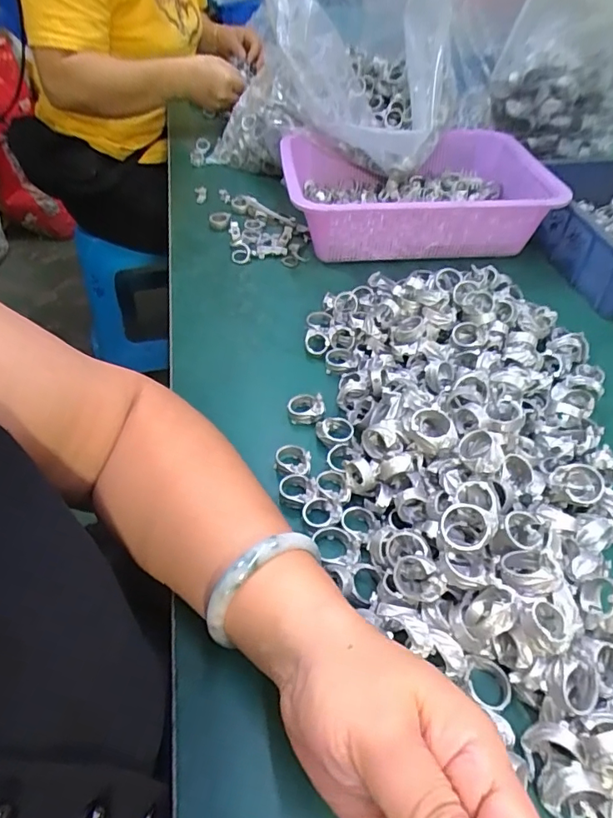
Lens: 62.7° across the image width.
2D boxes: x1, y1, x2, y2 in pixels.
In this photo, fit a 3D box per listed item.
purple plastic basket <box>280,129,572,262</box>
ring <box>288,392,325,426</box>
[{"bbox_3d":[0.126,-0.271,0.621,0.301,0.085,0.246,-5,47,-5],"label":"purple plastic basket"},{"bbox_3d":[0.000,0.001,0.413,0.030,0.020,0.022,2,45,2],"label":"ring"}]

